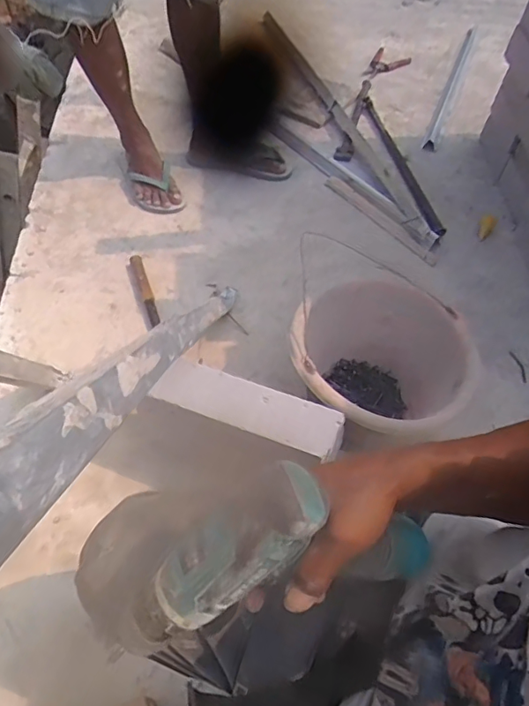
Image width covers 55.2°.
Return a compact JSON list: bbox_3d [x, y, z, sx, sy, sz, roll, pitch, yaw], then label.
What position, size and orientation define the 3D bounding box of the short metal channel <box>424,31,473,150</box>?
[{"bbox_3d":[0.593,-0.860,1.597,0.039,0.029,0.823,18,56,11],"label":"short metal channel"}]

